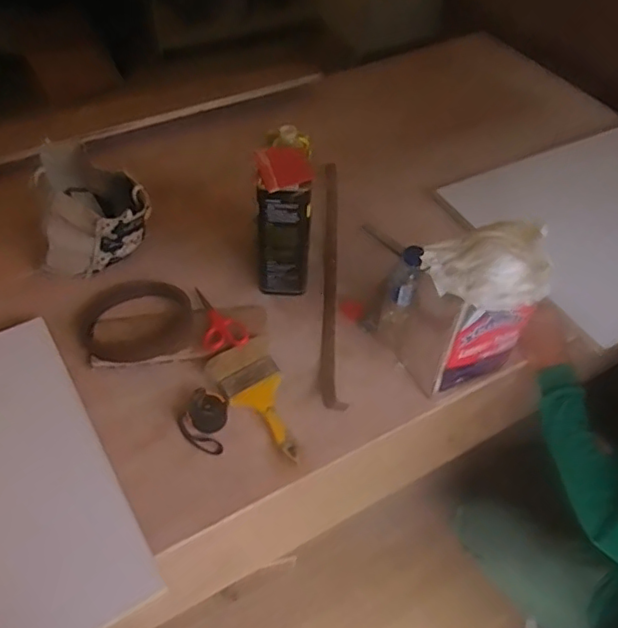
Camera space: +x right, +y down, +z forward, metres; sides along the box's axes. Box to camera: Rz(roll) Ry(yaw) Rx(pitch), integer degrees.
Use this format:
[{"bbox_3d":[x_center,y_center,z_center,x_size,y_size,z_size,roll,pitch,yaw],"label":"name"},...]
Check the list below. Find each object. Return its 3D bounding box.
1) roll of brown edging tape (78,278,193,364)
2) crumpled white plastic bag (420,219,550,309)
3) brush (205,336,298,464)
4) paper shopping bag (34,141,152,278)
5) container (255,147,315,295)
[{"bbox_3d":[-0.302,0.006,1.034,0.189,0.019,0.195,1,49,-1],"label":"roll of brown edging tape"},{"bbox_3d":[0.246,-0.070,0.816,0.151,0.070,0.124,-17,52,-16],"label":"crumpled white plastic bag"},{"bbox_3d":[-0.072,0.130,0.927,0.099,0.029,0.209,-27,55,-22],"label":"brush"},{"bbox_3d":[-0.408,-0.198,1.117,0.208,0.162,0.189,-11,50,-11],"label":"paper shopping bag"},{"bbox_3d":[-0.046,-0.157,1.034,0.094,0.236,0.129,-2,49,-4],"label":"container"}]

